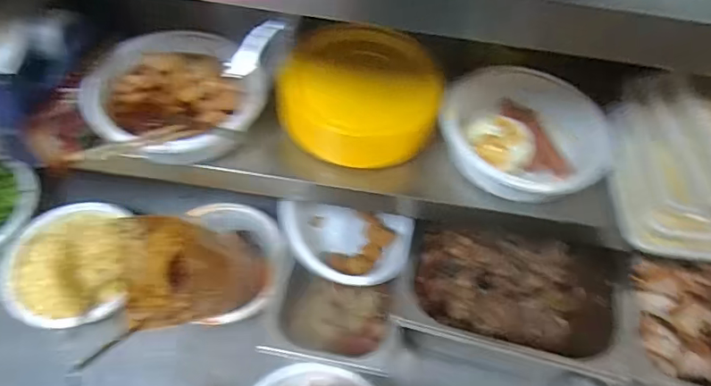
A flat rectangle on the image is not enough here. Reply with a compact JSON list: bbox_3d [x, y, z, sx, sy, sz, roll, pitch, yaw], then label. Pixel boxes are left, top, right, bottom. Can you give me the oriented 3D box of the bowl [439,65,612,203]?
[{"bbox_3d":[0.179,-0.059,0.583,0.178,0.075,0.163,2,57,-4],"label":"bowl"}]

